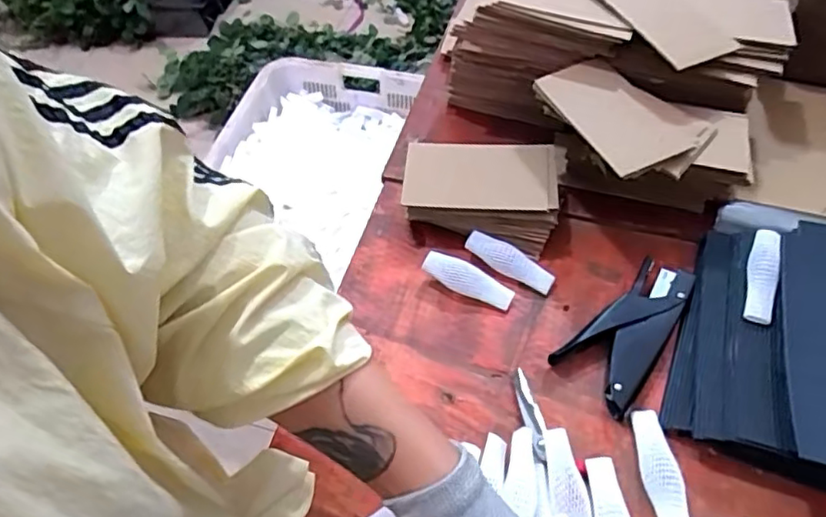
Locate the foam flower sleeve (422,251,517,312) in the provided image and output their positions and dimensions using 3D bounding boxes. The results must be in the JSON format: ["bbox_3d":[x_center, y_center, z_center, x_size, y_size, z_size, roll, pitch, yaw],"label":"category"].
[{"bbox_3d":[0.052,0.019,0.568,0.084,0.026,0.026,20,56,15],"label":"foam flower sleeve"}]

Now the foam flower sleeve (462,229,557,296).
[{"bbox_3d":[0.091,0.003,0.579,0.087,0.016,0.028,23,57,18],"label":"foam flower sleeve"}]

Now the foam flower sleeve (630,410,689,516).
[{"bbox_3d":[0.185,0.157,0.462,0.026,0.017,0.090,2,53,3],"label":"foam flower sleeve"}]

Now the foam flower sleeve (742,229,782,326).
[{"bbox_3d":[0.302,0.015,0.531,0.026,0.021,0.090,19,56,15],"label":"foam flower sleeve"}]

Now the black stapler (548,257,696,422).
[{"bbox_3d":[0.189,0.060,0.529,0.067,0.025,0.142,36,61,24],"label":"black stapler"}]

